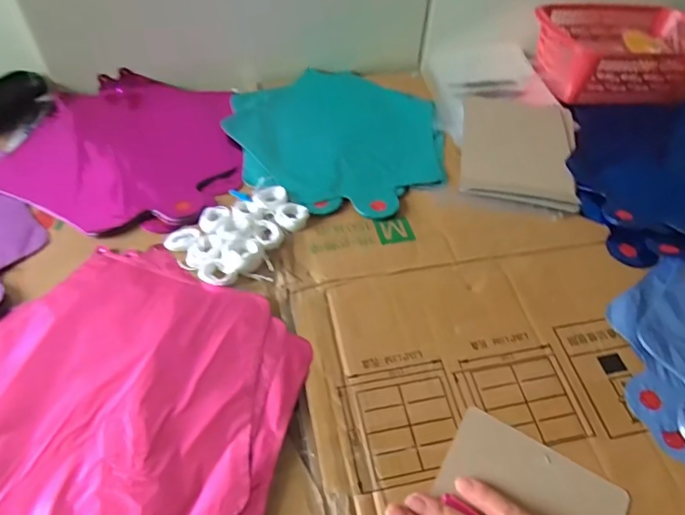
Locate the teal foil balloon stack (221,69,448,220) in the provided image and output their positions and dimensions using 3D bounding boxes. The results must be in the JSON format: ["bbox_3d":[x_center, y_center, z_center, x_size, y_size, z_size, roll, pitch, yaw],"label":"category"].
[{"bbox_3d":[-0.003,-0.138,0.548,0.226,0.013,0.240,-36,61,-28],"label":"teal foil balloon stack"}]

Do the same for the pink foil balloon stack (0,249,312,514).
[{"bbox_3d":[-0.160,0.105,0.347,0.258,0.009,0.237,21,53,15],"label":"pink foil balloon stack"}]

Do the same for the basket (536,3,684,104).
[{"bbox_3d":[0.349,-0.259,0.620,0.213,0.063,0.144,-9,52,-9],"label":"basket"}]

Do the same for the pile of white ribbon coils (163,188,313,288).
[{"bbox_3d":[-0.089,-0.026,0.449,0.115,0.016,0.082,-33,59,-26],"label":"pile of white ribbon coils"}]

